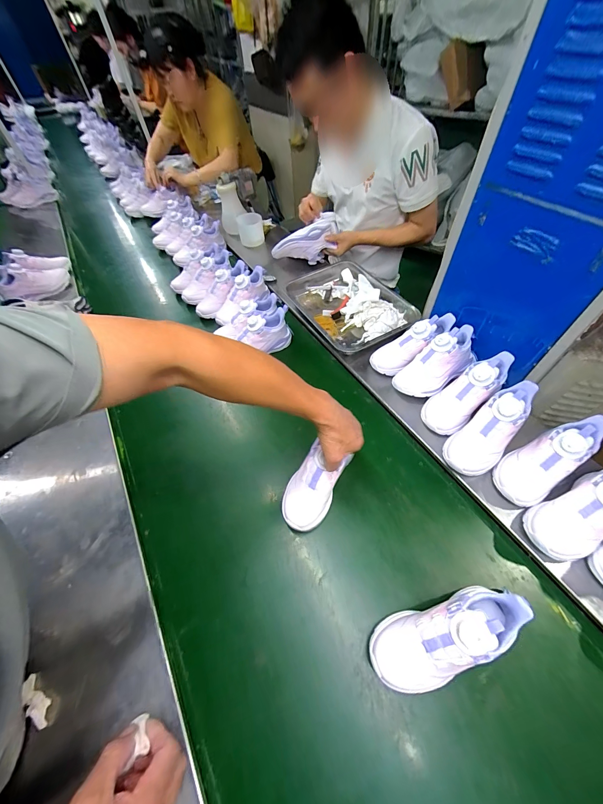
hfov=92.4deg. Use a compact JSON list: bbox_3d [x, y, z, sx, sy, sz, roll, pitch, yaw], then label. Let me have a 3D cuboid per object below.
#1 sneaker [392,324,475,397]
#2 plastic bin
[{"bbox_3d":[0.304,-0.088,0.642,0.213,0.086,0.085,-37,58,-1],"label":"sneaker"},{"bbox_3d":[0.131,-0.283,0.844,0.269,0.066,0.370,-33,58,-17],"label":"plastic bin"}]

